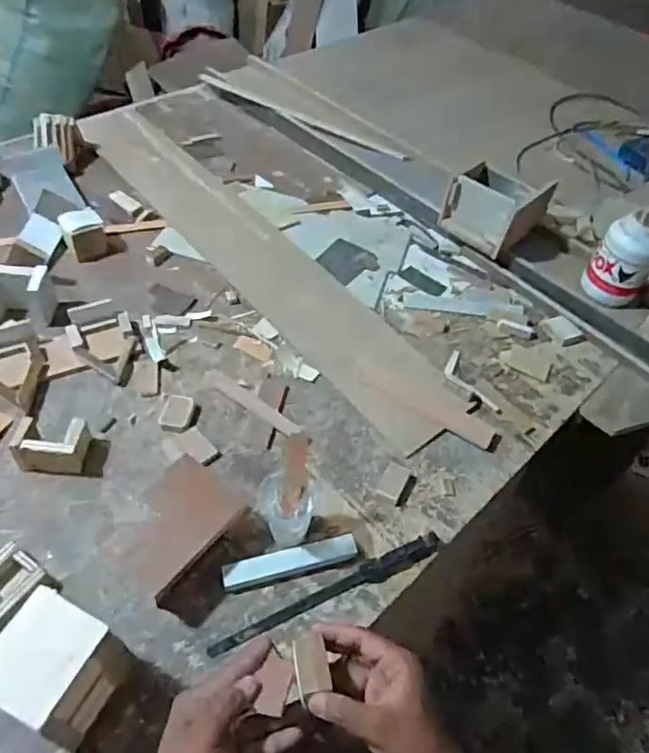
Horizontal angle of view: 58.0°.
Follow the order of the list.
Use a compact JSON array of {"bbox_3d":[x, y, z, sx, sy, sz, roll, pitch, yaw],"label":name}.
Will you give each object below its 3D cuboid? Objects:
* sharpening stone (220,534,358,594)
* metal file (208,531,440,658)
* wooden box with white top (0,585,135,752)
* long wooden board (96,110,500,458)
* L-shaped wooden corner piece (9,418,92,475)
[{"bbox_3d":[-0.040,0.225,0.711,0.164,0.021,0.029,-10,52,-14],"label":"sharpening stone"},{"bbox_3d":[0.010,0.258,0.707,0.309,0.016,0.023,-18,54,-20],"label":"metal file"},{"bbox_3d":[-0.257,0.283,0.566,0.087,0.133,0.102,21,51,11],"label":"wooden box with white top"},{"bbox_3d":[-0.127,-0.229,1.071,0.157,0.029,1.033,-29,59,-27],"label":"long wooden board"},{"bbox_3d":[-0.357,0.085,0.761,0.085,0.056,0.061,1,50,-5],"label":"L-shaped wooden corner piece"}]

